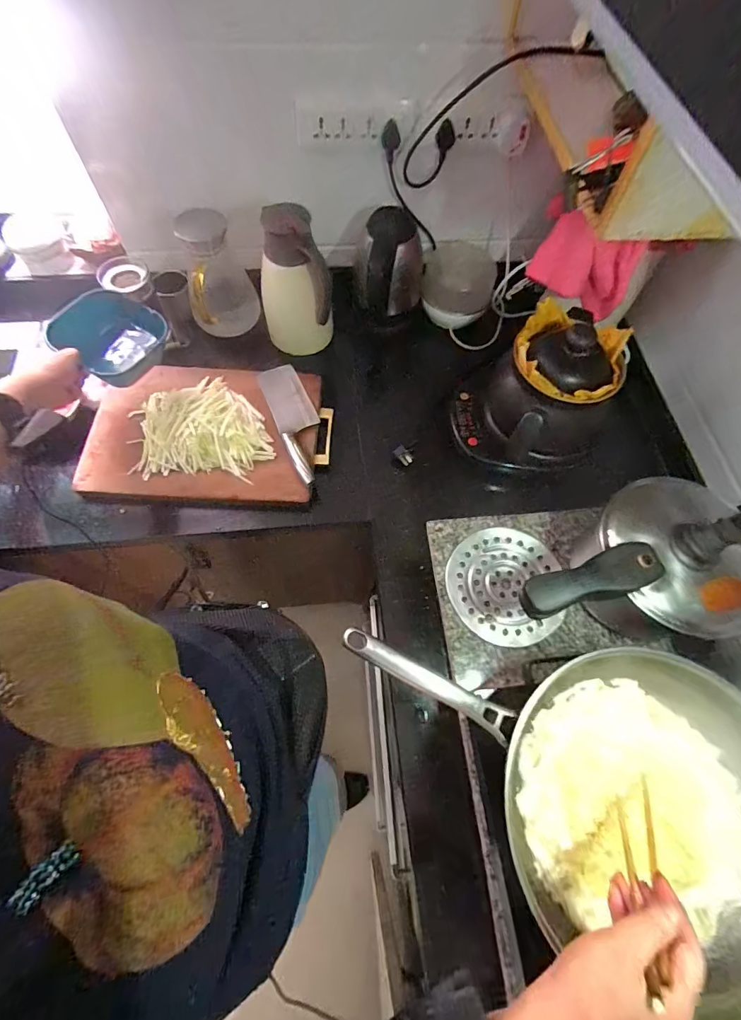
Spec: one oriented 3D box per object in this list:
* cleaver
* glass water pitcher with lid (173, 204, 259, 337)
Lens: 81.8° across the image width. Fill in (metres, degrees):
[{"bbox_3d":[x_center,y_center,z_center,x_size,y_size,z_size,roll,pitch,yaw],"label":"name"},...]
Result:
[{"bbox_3d":[-0.135,-0.167,0.774,0.075,0.026,0.260,-21,68,-11],"label":"cleaver"},{"bbox_3d":[-0.304,-0.456,0.838,0.121,0.189,0.121,-19,68,-11],"label":"glass water pitcher with lid"}]

